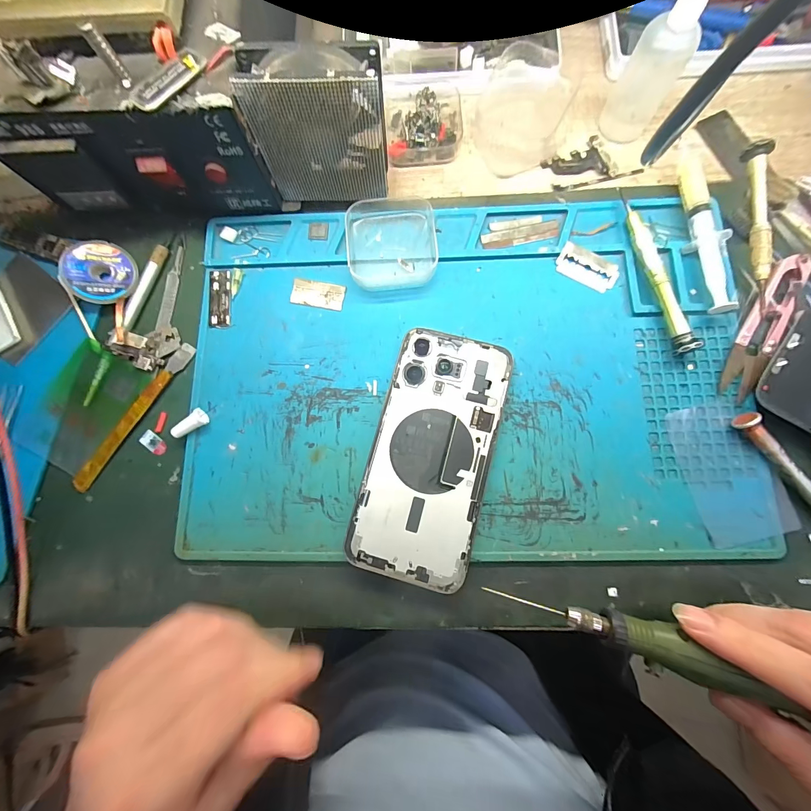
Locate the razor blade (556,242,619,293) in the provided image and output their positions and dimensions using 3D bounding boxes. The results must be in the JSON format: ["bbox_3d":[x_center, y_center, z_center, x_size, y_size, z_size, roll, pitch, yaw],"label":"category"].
[{"bbox_3d":[0.130,-0.098,0.245,0.042,0.004,0.022,30,95,6],"label":"razor blade"}]

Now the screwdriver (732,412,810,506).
[{"bbox_3d":[0.244,0.051,0.206,0.010,0.011,0.111,-37,81,-3],"label":"screwdriver"}]

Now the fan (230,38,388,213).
[{"bbox_3d":[-0.052,-0.173,0.222,0.080,0.084,0.033,-1,81,3],"label":"fan"}]

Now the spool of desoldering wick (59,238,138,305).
[{"bbox_3d":[-0.223,-0.097,0.251,0.045,0.011,0.045,1,87,-23],"label":"spool of desoldering wick"}]

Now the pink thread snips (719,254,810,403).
[{"bbox_3d":[0.235,-0.052,0.224,0.022,0.015,0.099,25,83,7],"label":"pink thread snips"}]

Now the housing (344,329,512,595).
[{"bbox_3d":[0.017,0.030,0.224,0.075,0.012,0.156,14,82,5],"label":"housing"}]

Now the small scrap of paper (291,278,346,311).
[{"bbox_3d":[-0.064,-0.082,0.251,0.039,0.004,0.019,10,82,5],"label":"small scrap of paper"}]

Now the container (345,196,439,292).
[{"bbox_3d":[-0.010,-0.117,0.248,0.064,0.018,0.064,-8,81,2],"label":"container"}]

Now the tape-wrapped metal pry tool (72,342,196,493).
[{"bbox_3d":[-0.191,0.006,0.242,0.012,0.006,0.120,34,84,8],"label":"tape-wrapped metal pry tool"}]

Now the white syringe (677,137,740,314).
[{"bbox_3d":[0.204,-0.124,0.237,0.018,0.017,0.126,-6,81,2],"label":"white syringe"}]

